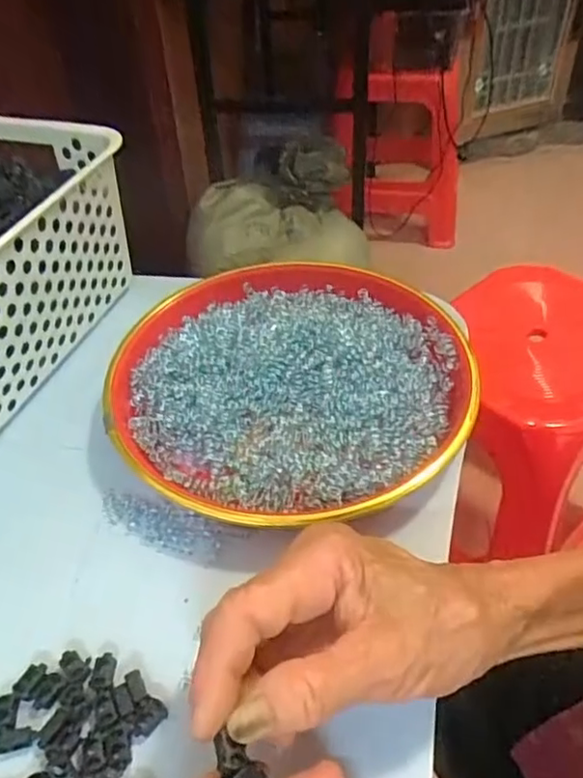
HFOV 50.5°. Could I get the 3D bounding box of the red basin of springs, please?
[{"bbox_3d":[0.002,-0.006,0.375,0.198,0.035,0.213,-2,43,2],"label":"red basin of springs"}]

